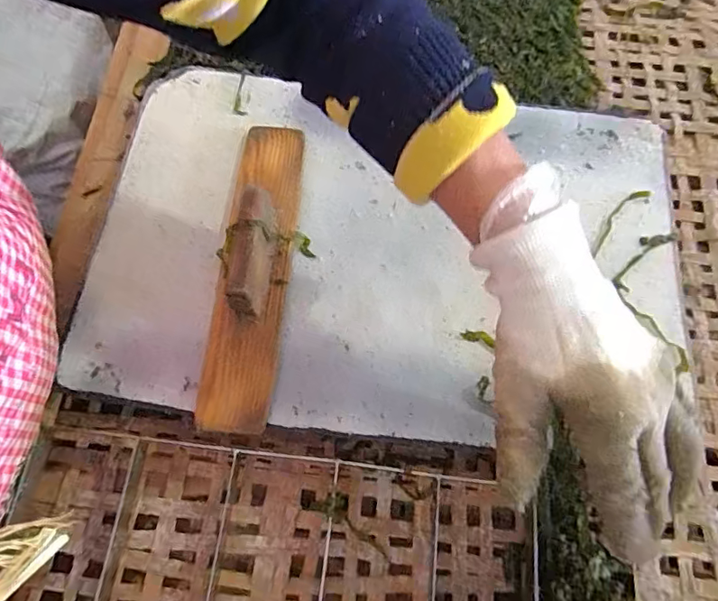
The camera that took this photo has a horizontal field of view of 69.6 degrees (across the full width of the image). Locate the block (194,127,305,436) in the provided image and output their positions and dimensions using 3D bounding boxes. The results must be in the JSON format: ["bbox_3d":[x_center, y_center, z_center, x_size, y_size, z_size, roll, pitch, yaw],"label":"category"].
[{"bbox_3d":[-0.072,-0.032,0.349,0.047,0.047,0.229,5,68,-1],"label":"block"}]

